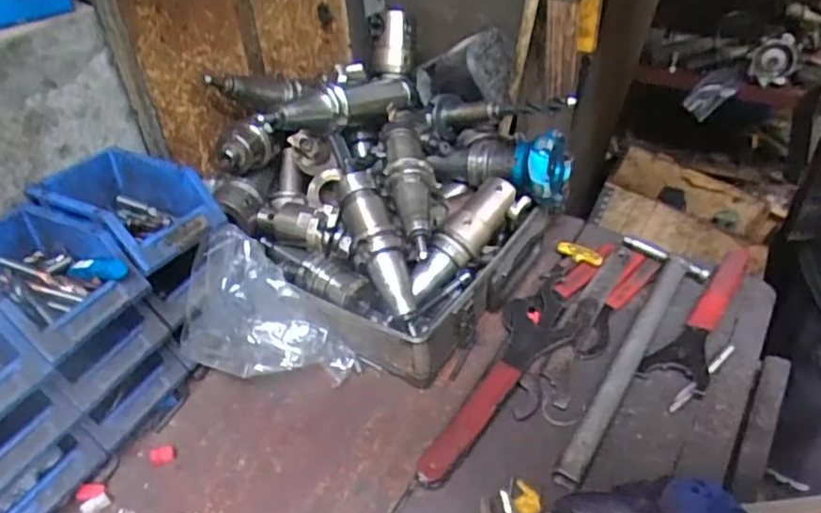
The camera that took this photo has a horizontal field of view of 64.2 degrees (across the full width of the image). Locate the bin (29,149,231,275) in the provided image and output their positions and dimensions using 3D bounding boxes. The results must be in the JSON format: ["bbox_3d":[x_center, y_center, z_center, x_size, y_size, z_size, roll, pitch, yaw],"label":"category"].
[{"bbox_3d":[-0.276,-0.050,0.644,0.150,0.060,0.109,20,46,23],"label":"bin"}]

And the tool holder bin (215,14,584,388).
[{"bbox_3d":[-0.007,-0.116,0.788,0.339,0.184,0.412,27,50,29],"label":"tool holder bin"}]

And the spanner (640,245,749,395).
[{"bbox_3d":[0.329,0.058,0.745,0.065,0.024,0.237,21,47,23],"label":"spanner"}]

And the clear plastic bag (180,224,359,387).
[{"bbox_3d":[-0.147,0.057,0.680,0.161,0.132,0.105,-7,42,-6],"label":"clear plastic bag"}]

